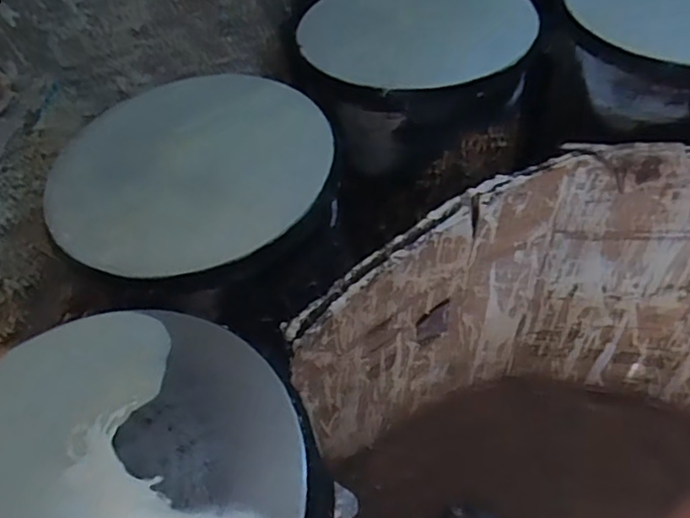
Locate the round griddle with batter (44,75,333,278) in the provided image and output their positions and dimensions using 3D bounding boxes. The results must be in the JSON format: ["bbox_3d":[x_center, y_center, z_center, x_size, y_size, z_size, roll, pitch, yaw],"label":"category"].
[{"bbox_3d":[-0.204,-0.134,0.772,0.368,0.036,0.372,-3,50,4],"label":"round griddle with batter"}]

